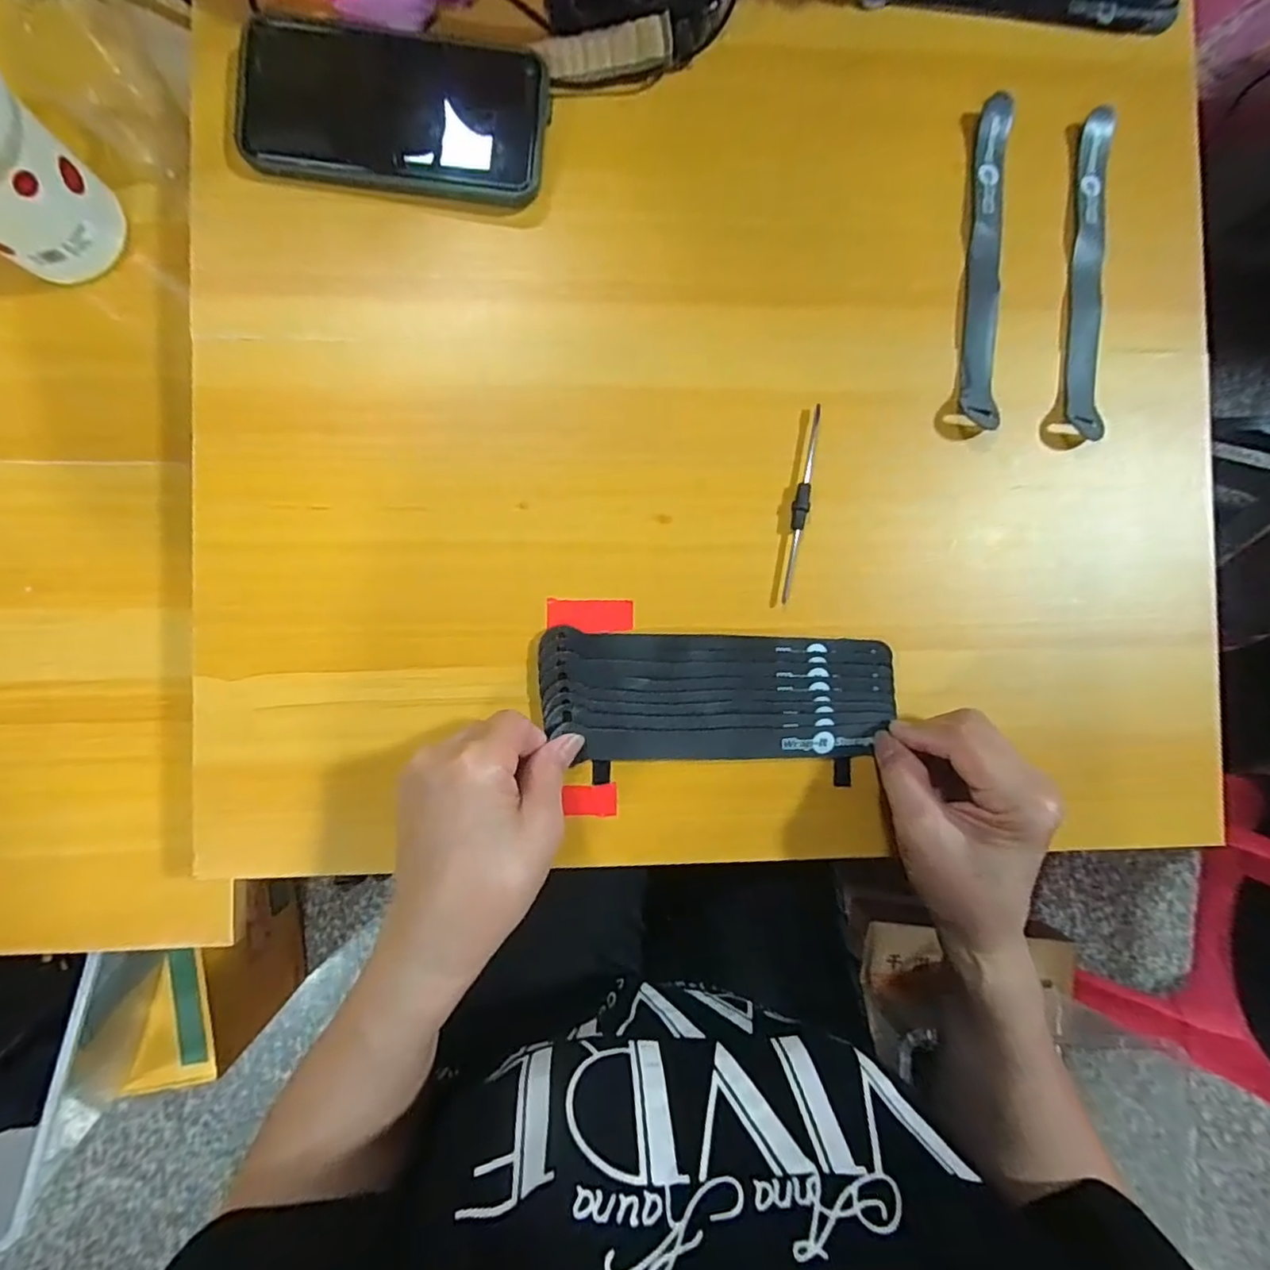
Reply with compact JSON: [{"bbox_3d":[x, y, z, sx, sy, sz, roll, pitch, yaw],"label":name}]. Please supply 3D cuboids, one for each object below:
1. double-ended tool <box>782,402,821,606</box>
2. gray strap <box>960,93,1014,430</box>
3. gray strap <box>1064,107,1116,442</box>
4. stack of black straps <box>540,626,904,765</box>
[{"bbox_3d":[0.095,-0.075,0.337,0.008,0.007,0.112,8,89,-3],"label":"double-ended tool"},{"bbox_3d":[0.204,-0.215,0.342,0.021,0.012,0.190,4,89,-3],"label":"gray strap"},{"bbox_3d":[0.267,-0.211,0.345,0.021,0.009,0.191,3,89,-3],"label":"gray strap"},{"bbox_3d":[0.047,0.035,0.334,0.195,0.011,0.069,2,91,-3],"label":"stack of black straps"}]

